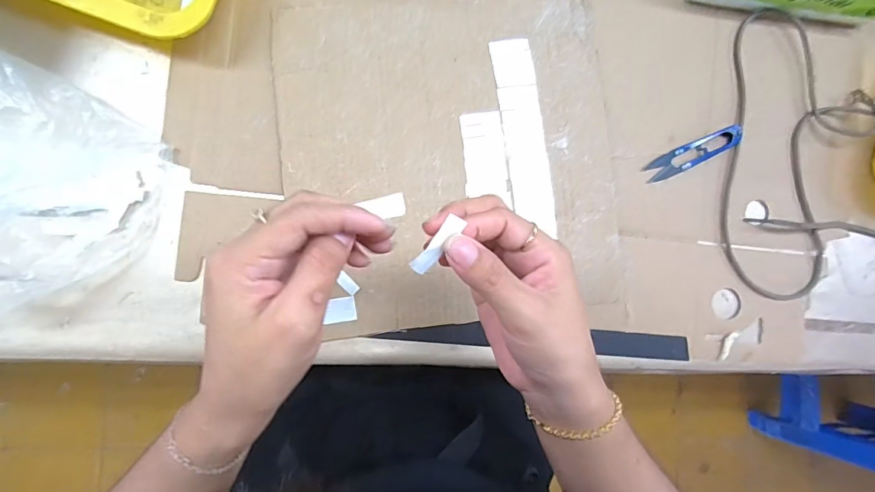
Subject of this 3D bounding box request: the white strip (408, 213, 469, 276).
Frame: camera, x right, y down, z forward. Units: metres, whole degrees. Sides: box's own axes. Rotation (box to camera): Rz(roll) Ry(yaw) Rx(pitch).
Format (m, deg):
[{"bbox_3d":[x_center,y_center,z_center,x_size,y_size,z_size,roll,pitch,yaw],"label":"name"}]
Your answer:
[{"bbox_3d":[-0.001,0.001,0.237,0.009,0.004,0.034,38,96,-5],"label":"white strip"}]

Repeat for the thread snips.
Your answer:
[{"bbox_3d":[0.243,-0.088,0.435,0.103,0.007,0.022,-25,93,-7],"label":"thread snips"}]

